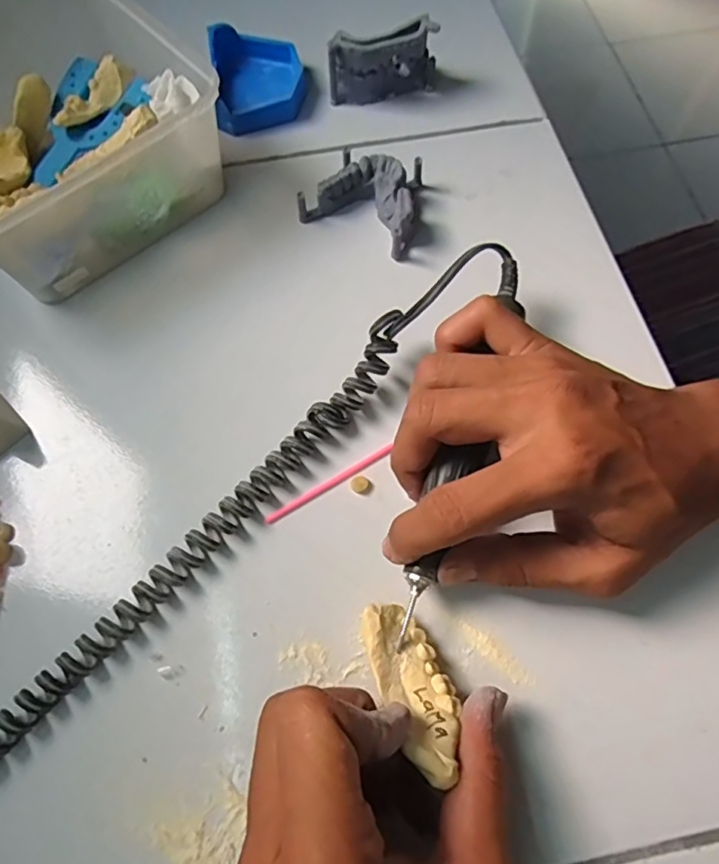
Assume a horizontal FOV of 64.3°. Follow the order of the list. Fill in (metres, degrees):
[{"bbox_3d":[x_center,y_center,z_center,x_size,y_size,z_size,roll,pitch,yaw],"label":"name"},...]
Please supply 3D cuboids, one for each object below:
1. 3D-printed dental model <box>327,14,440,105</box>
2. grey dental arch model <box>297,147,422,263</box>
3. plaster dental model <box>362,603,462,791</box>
[{"bbox_3d":[0.016,-0.246,0.384,0.071,0.047,0.017,-13,67,-4],"label":"3D-printed dental model"},{"bbox_3d":[0.008,-0.145,0.347,0.068,0.024,0.058,27,69,12],"label":"grey dental arch model"},{"bbox_3d":[0.022,0.099,0.227,0.027,0.016,0.068,-20,41,-7],"label":"plaster dental model"}]

